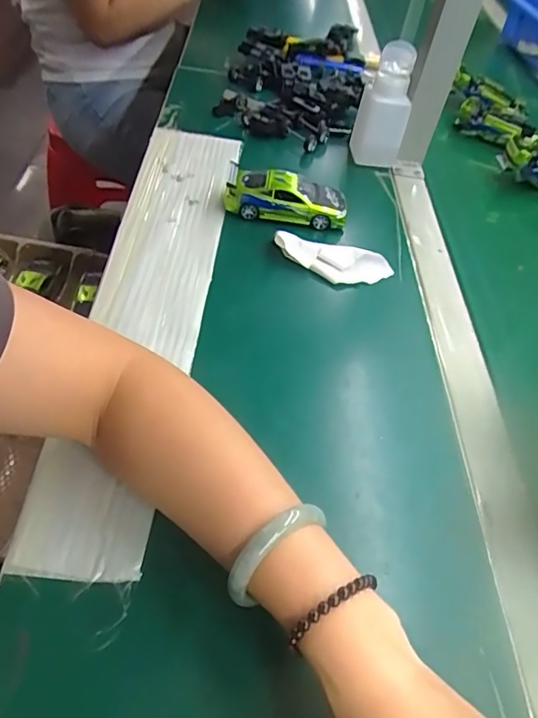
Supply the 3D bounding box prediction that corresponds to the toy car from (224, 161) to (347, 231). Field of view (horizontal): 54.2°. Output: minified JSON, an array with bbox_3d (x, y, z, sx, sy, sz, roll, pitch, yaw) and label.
[{"bbox_3d":[0.018,-0.171,0.570,0.131,0.049,0.051,12,49,0],"label":"toy car"}]

